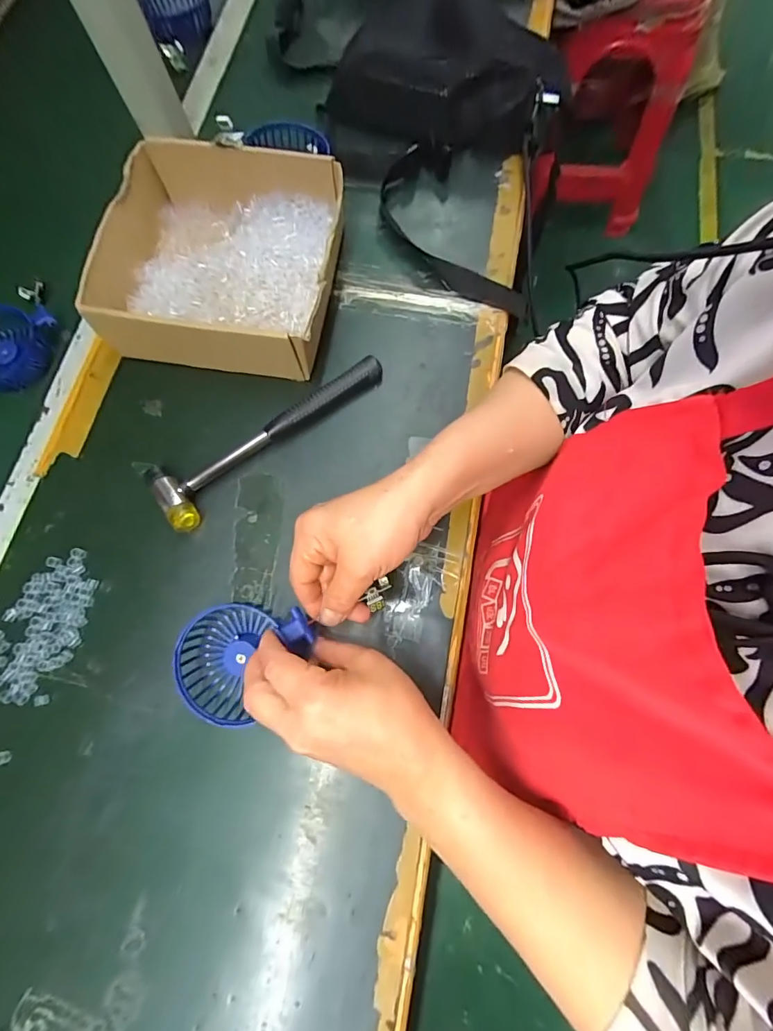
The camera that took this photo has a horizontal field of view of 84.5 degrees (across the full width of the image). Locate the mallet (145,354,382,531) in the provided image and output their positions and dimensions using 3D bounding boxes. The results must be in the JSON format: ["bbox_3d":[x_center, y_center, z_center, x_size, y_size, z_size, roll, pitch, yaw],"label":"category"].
[{"bbox_3d":[-0.109,-0.083,0.395,0.234,0.023,0.060,-41,78,-11],"label":"mallet"}]

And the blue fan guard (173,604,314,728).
[{"bbox_3d":[-0.108,0.112,0.322,0.097,0.039,0.085,4,74,1],"label":"blue fan guard"}]

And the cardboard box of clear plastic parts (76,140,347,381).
[{"bbox_3d":[-0.154,-0.244,0.415,0.213,0.073,0.199,7,74,2],"label":"cardboard box of clear plastic parts"}]

